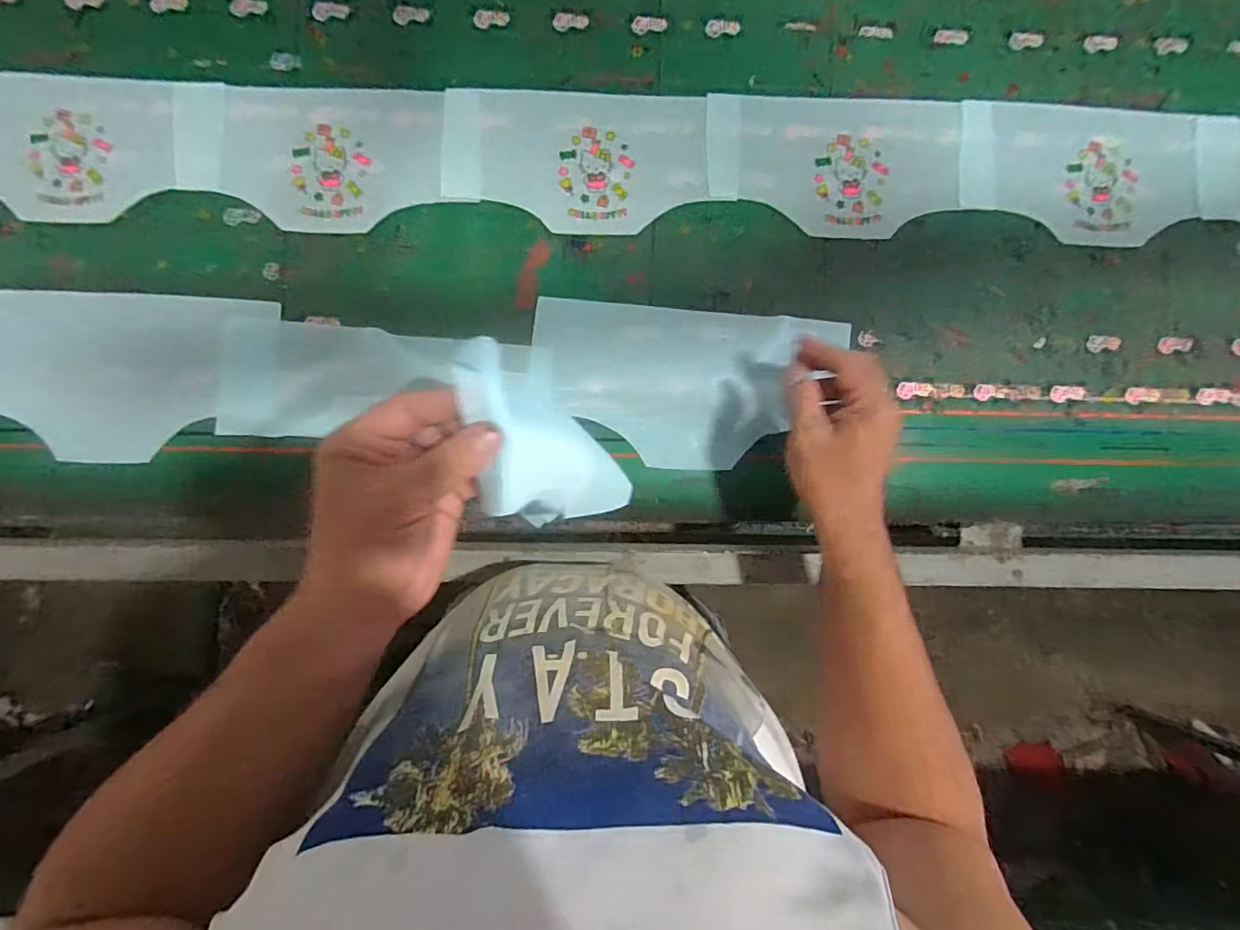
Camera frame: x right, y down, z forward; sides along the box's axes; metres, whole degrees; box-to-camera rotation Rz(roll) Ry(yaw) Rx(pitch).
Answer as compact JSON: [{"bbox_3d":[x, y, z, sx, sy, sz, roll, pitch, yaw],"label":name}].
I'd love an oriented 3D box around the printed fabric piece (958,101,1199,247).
[{"bbox_3d":[0.453,-0.289,0.538,0.234,0.012,0.137,4,85,-3],"label":"printed fabric piece"}]

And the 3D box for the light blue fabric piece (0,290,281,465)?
[{"bbox_3d":[-0.483,-0.083,0.500,0.295,0.009,0.155,3,83,0],"label":"light blue fabric piece"}]

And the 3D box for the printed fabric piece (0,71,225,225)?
[{"bbox_3d":[-0.512,-0.294,0.503,0.275,0.005,0.133,1,88,-2],"label":"printed fabric piece"}]

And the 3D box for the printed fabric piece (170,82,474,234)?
[{"bbox_3d":[-0.275,-0.291,0.514,0.280,0.010,0.137,1,88,-2],"label":"printed fabric piece"}]

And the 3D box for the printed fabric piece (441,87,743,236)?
[{"bbox_3d":[-0.025,-0.292,0.521,0.278,0.007,0.136,1,88,-2],"label":"printed fabric piece"}]

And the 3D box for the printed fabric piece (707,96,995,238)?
[{"bbox_3d":[0.226,-0.293,0.532,0.277,0.007,0.137,-1,88,-2],"label":"printed fabric piece"}]

